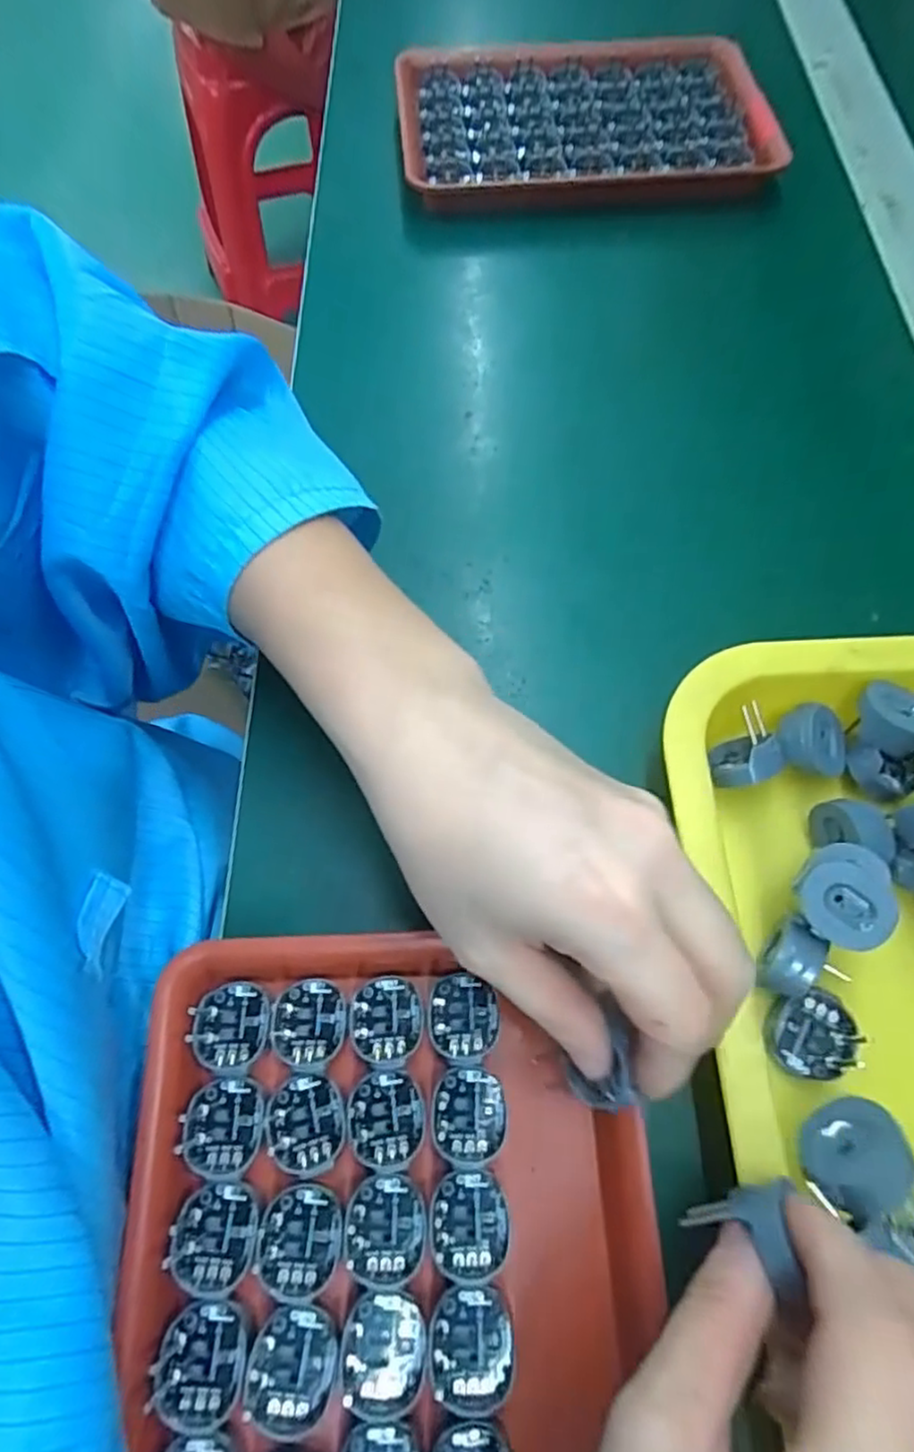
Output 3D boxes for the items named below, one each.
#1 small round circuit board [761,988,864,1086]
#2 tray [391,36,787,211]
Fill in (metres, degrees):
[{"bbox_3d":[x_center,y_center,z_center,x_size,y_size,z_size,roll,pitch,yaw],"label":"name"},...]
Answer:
[{"bbox_3d":[0.120,0.105,0.231,0.030,0.009,0.026,-7,66,-4],"label":"small round circuit board"},{"bbox_3d":[0.086,-0.403,0.450,0.242,0.025,0.161,-1,65,-2],"label":"tray"}]

